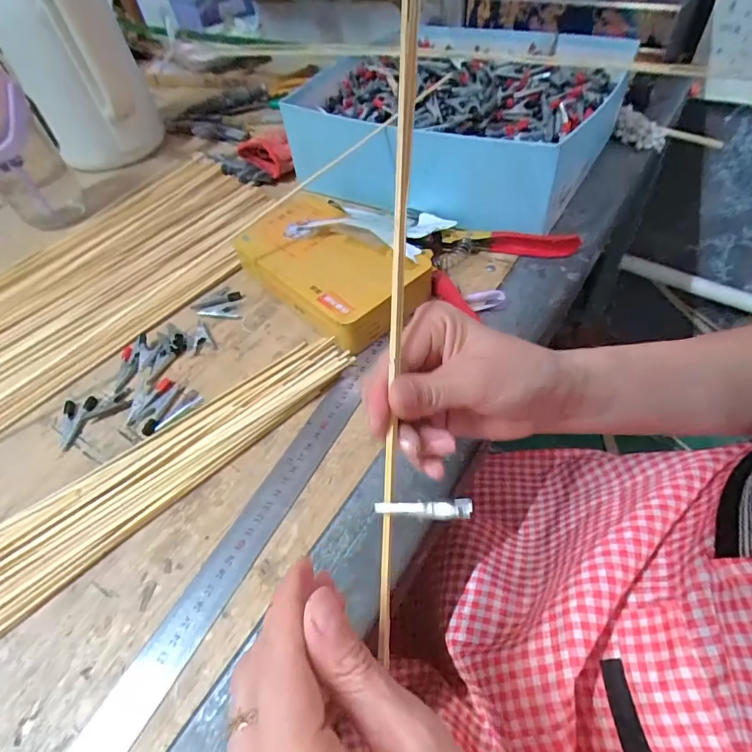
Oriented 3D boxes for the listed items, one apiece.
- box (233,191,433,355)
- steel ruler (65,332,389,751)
[{"bbox_3d":[-0.047,-0.106,0.420,0.107,0.044,0.190,-39,59,-21],"label":"box"},{"bbox_3d":[-0.116,0.152,0.259,0.033,0.005,0.465,21,58,20],"label":"steel ruler"}]

